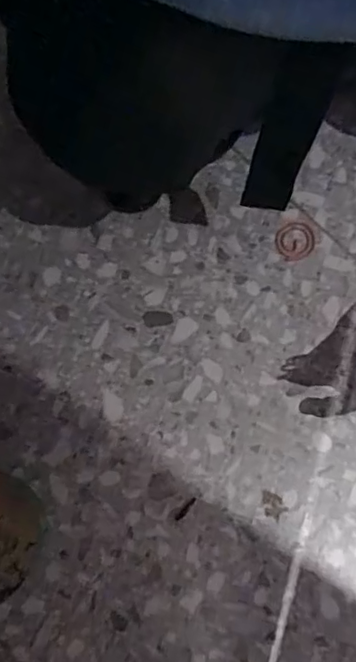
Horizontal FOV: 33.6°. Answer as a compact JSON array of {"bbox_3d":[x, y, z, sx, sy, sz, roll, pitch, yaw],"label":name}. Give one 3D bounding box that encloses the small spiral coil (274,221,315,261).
[{"bbox_3d":[0.105,-0.081,0.530,0.034,0.004,0.036,0,79,0],"label":"small spiral coil"}]

